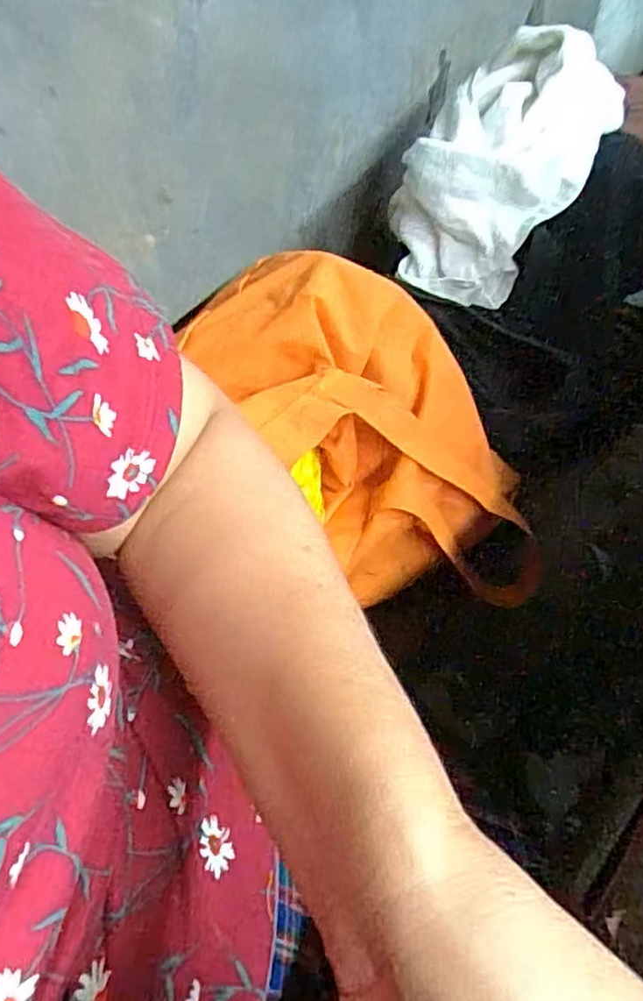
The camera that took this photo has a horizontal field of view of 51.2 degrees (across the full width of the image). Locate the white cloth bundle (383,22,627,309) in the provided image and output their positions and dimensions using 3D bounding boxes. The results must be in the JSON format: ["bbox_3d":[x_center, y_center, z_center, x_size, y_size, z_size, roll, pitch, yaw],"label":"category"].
[{"bbox_3d":[0.147,-0.291,0.576,0.153,0.115,0.210,29,68,18],"label":"white cloth bundle"}]

